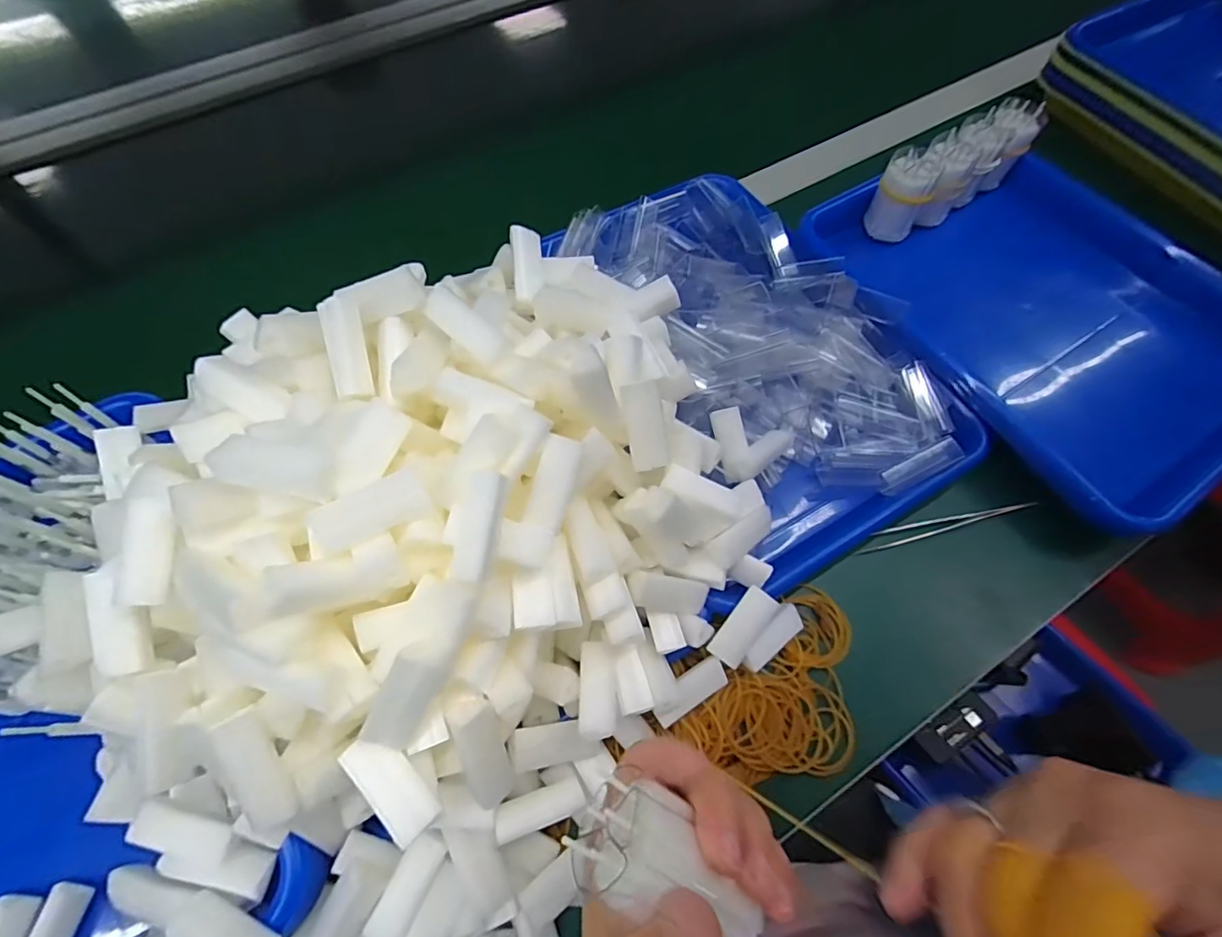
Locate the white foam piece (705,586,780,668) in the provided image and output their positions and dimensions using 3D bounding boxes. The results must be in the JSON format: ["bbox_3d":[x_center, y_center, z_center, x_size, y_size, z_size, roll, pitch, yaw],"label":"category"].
[{"bbox_3d":[0.075,0.090,0.316,0.022,0.009,0.046,40,80,-9],"label":"white foam piece"}]

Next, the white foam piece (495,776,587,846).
[{"bbox_3d":[-0.036,0.174,0.281,0.051,0.012,0.017,-2,59,-38],"label":"white foam piece"}]

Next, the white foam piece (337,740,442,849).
[{"bbox_3d":[-0.089,0.128,0.223,0.019,0.007,0.043,-40,71,-17],"label":"white foam piece"}]

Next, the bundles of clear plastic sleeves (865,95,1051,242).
[{"bbox_3d":[0.292,-0.256,0.474,0.168,0.060,0.045,-33,69,-15],"label":"bundles of clear plastic sleeves"}]

